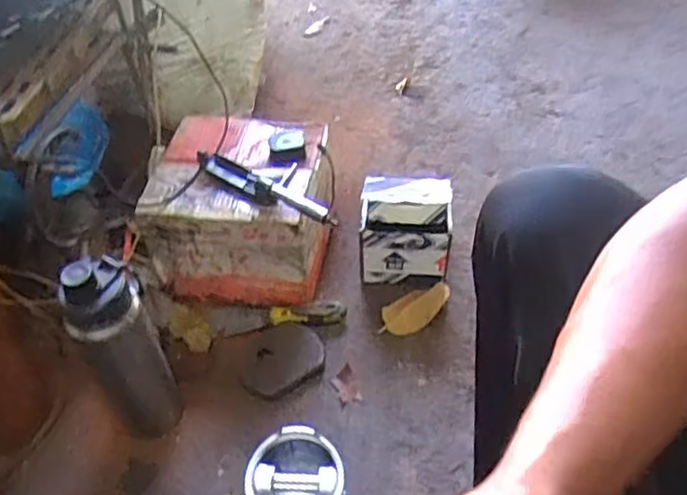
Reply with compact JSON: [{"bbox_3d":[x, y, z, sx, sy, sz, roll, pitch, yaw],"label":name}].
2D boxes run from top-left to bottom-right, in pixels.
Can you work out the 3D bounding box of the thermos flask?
[{"bbox_3d":[-0.242,0.110,0.736,0.076,0.260,0.077,-25,50,-19],"label":"thermos flask"}]

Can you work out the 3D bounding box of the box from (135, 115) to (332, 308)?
[{"bbox_3d":[-0.136,-0.066,0.949,0.233,0.192,0.232,4,47,7],"label":"box"}]

